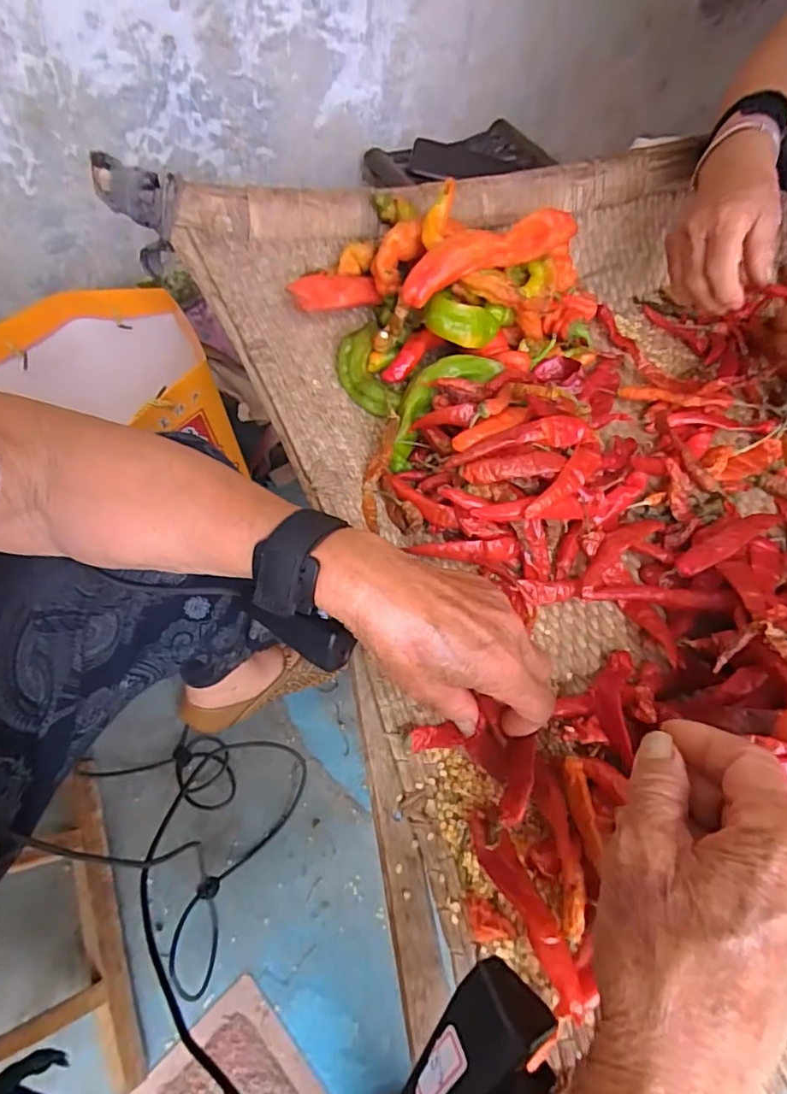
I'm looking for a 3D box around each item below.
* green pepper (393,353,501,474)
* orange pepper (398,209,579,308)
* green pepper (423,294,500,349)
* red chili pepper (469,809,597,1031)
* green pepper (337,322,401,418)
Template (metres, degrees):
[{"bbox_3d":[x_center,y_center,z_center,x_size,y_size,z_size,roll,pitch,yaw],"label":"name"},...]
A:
[{"bbox_3d":[0.030,-0.114,0.433,0.041,0.026,0.118,42,88,19],"label":"green pepper"},{"bbox_3d":[0.071,-0.226,0.422,0.137,0.035,0.028,-22,63,-14],"label":"orange pepper"},{"bbox_3d":[0.054,-0.173,0.423,0.060,0.024,0.026,14,59,-13],"label":"green pepper"},{"bbox_3d":[0.067,0.180,0.278,0.020,0.016,0.092,-20,43,-13],"label":"red chili pepper"},{"bbox_3d":[-0.023,-0.145,0.459,0.039,0.022,0.079,-19,78,-13],"label":"green pepper"}]

